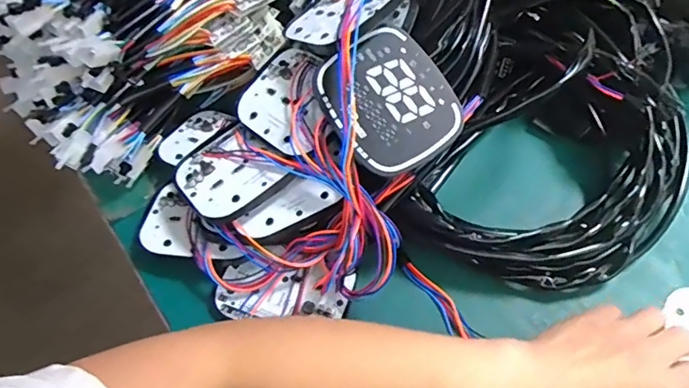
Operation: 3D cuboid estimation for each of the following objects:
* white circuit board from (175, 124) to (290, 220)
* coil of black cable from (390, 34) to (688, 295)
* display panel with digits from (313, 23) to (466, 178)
[{"bbox_3d":[-0.096,-0.017,0.420,0.073,0.009,0.082,-41,54,-14],"label":"white circuit board"},{"bbox_3d":[0.183,-0.032,0.436,0.191,0.073,0.260,33,66,21],"label":"coil of black cable"},{"bbox_3d":[0.034,-0.070,0.392,0.088,0.013,0.104,-35,82,-4],"label":"display panel with digits"}]

